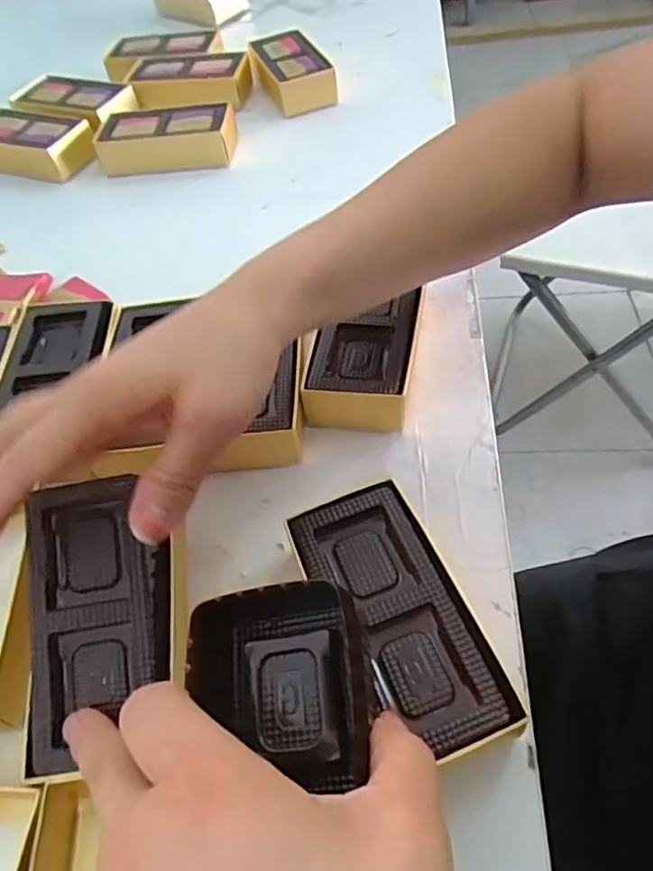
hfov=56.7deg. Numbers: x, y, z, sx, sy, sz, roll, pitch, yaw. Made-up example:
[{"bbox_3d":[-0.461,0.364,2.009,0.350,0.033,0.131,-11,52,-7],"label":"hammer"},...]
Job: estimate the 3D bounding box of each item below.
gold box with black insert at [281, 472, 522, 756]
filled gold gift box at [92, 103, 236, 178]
[{"bbox_3d":[0.029,0.077,0.256,0.053,0.033,0.113,-22,53,-9],"label":"gold box with black insert"},{"bbox_3d":[-0.140,-0.260,0.534,0.112,0.036,0.060,-3,52,6],"label":"filled gold gift box"}]

